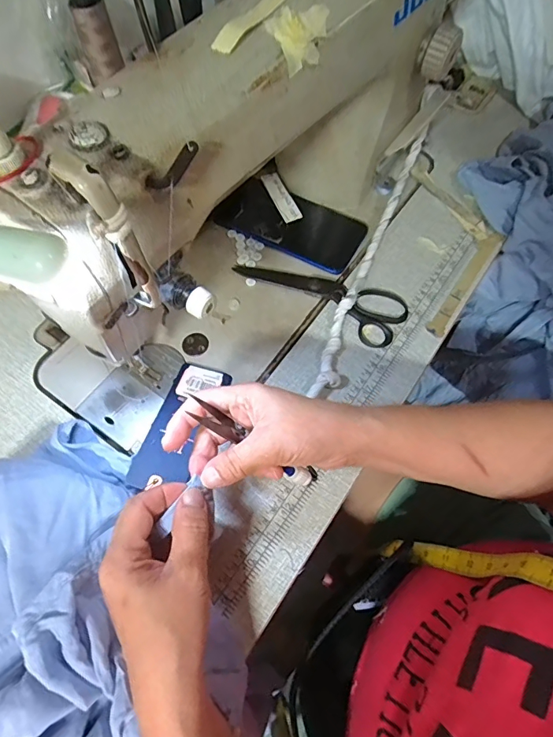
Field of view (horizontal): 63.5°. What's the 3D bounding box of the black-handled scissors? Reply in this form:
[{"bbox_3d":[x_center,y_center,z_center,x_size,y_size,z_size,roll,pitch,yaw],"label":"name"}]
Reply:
[{"bbox_3d":[0.047,-0.083,0.445,0.169,0.013,0.062,31,68,14],"label":"black-handled scissors"}]

